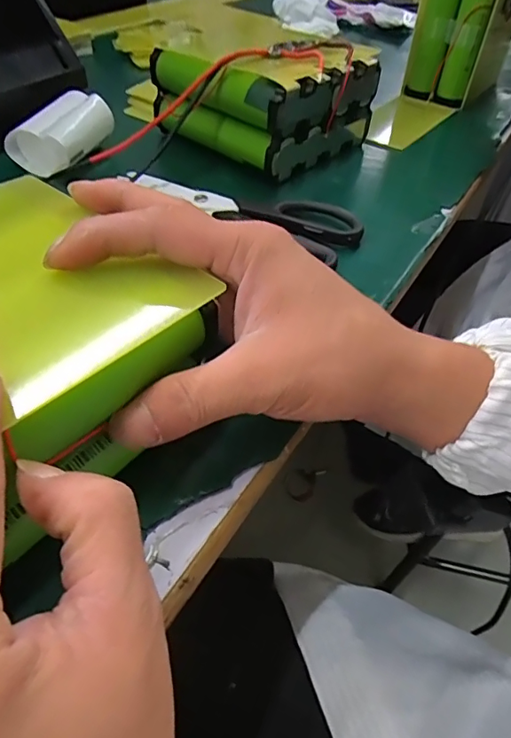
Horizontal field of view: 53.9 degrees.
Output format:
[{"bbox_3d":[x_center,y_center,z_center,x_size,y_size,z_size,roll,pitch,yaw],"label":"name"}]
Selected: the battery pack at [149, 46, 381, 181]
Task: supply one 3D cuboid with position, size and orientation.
[{"bbox_3d":[0.006,-0.239,0.434,0.145,0.070,0.146,34,53,25],"label":"battery pack"}]

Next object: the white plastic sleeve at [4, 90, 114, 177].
[{"bbox_3d":[-0.154,-0.189,0.402,0.060,0.042,0.067,22,49,15],"label":"white plastic sleeve"}]

